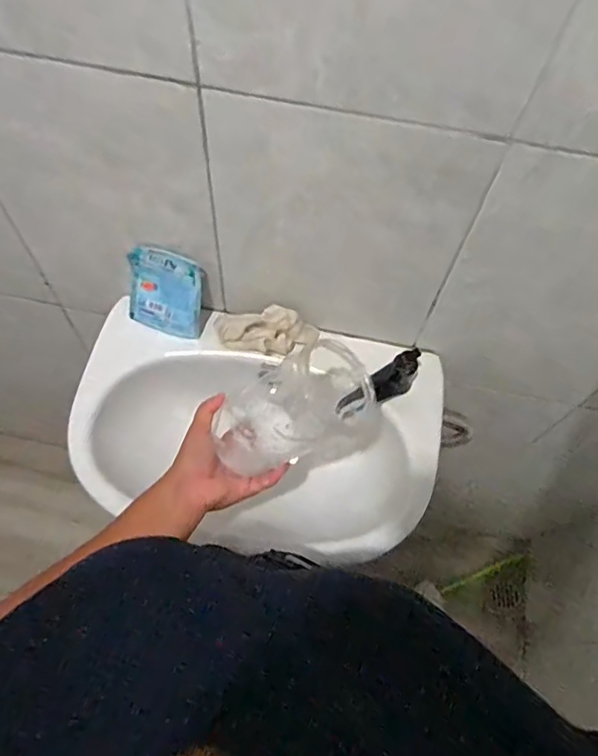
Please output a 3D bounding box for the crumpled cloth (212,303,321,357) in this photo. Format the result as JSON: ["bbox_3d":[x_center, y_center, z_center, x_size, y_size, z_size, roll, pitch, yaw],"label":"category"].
[{"bbox_3d":[-0.041,-0.059,0.686,0.128,0.051,0.054,11,64,2],"label":"crumpled cloth"}]

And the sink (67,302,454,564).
[{"bbox_3d":[-0.054,0.077,0.733,0.446,0.151,0.266,13,64,3],"label":"sink"}]

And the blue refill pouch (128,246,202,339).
[{"bbox_3d":[-0.164,-0.106,0.678,0.094,0.115,0.021,21,39,10],"label":"blue refill pouch"}]

